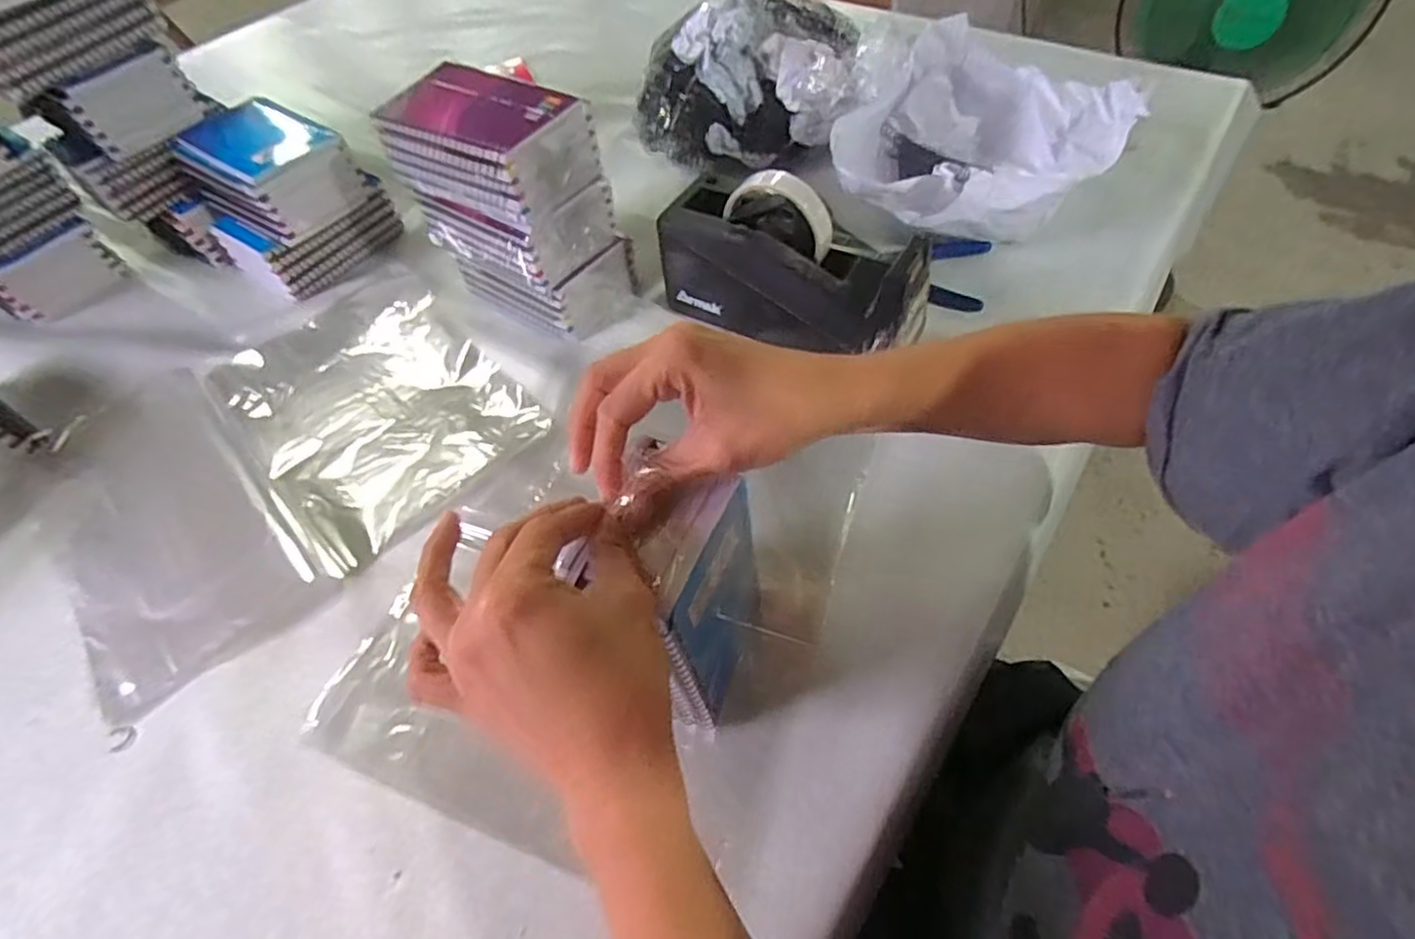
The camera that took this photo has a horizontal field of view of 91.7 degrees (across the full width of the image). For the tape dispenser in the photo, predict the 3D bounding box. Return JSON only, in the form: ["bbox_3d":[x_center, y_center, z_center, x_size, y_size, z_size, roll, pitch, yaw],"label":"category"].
[{"bbox_3d":[0.066,-0.158,0.520,0.203,0.107,0.076,24,59,19],"label":"tape dispenser"}]

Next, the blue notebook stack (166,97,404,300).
[{"bbox_3d":[-0.395,-0.248,0.628,0.151,0.118,0.116,22,59,18],"label":"blue notebook stack"}]

